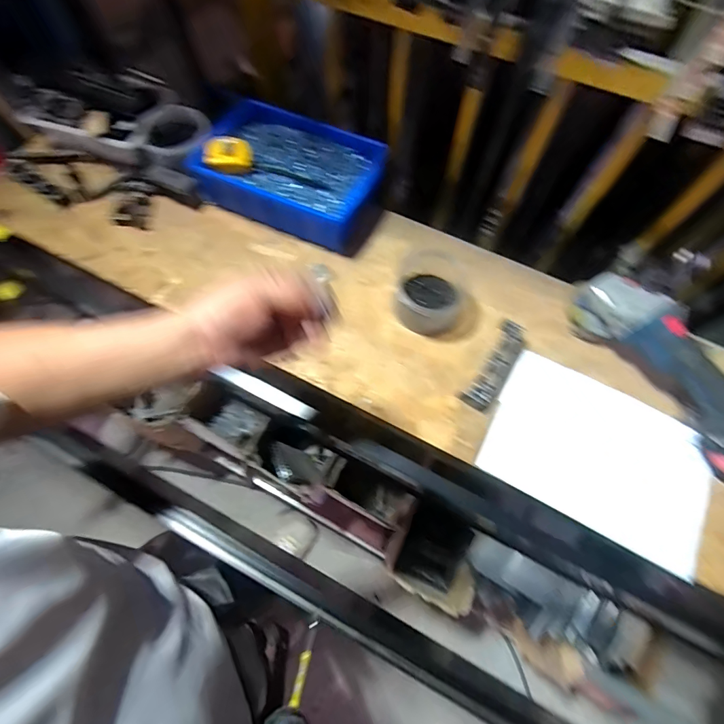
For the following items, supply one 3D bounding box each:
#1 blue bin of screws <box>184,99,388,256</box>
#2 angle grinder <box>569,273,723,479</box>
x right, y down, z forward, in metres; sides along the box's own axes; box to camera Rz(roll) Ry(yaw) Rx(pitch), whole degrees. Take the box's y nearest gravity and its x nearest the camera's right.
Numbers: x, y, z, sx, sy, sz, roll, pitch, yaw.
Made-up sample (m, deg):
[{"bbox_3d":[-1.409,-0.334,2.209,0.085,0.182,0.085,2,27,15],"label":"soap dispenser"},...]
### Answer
[{"bbox_3d":[-0.128,-0.361,0.724,0.304,0.086,0.218,22,68,7],"label":"blue bin of screws"},{"bbox_3d":[0.458,0.011,0.562,0.092,0.114,0.344,-32,72,-14],"label":"angle grinder"}]

